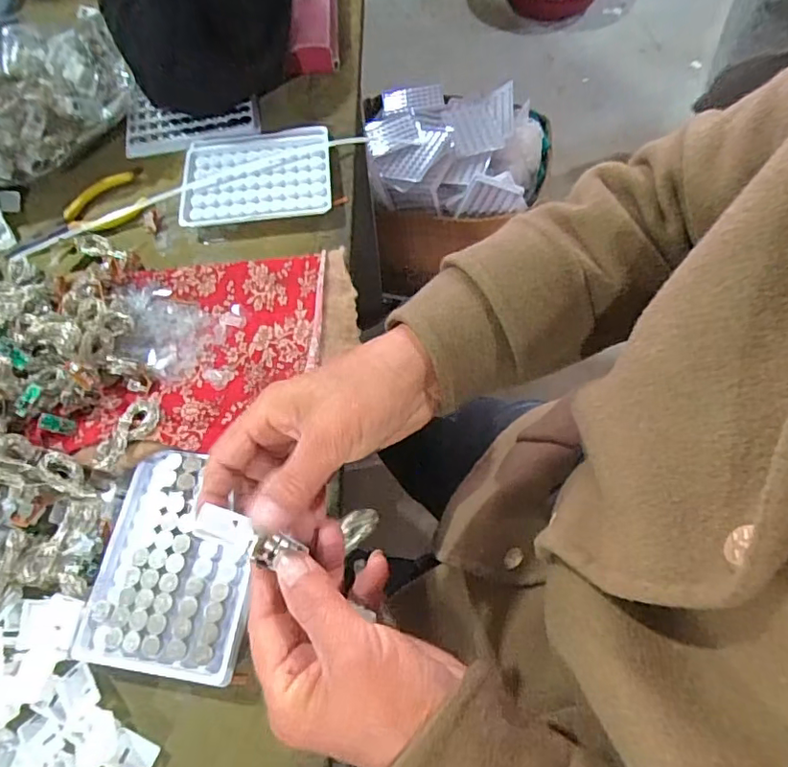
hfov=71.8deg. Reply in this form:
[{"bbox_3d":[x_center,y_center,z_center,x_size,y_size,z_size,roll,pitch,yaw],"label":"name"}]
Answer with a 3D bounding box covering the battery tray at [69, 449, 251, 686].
[{"bbox_3d":[-0.135,0.109,0.341,0.094,0.020,0.127,6,66,4],"label":"battery tray"}]

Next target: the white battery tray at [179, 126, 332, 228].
[{"bbox_3d":[-0.122,-0.184,0.485,0.128,0.015,0.102,-6,66,-1],"label":"white battery tray"}]

